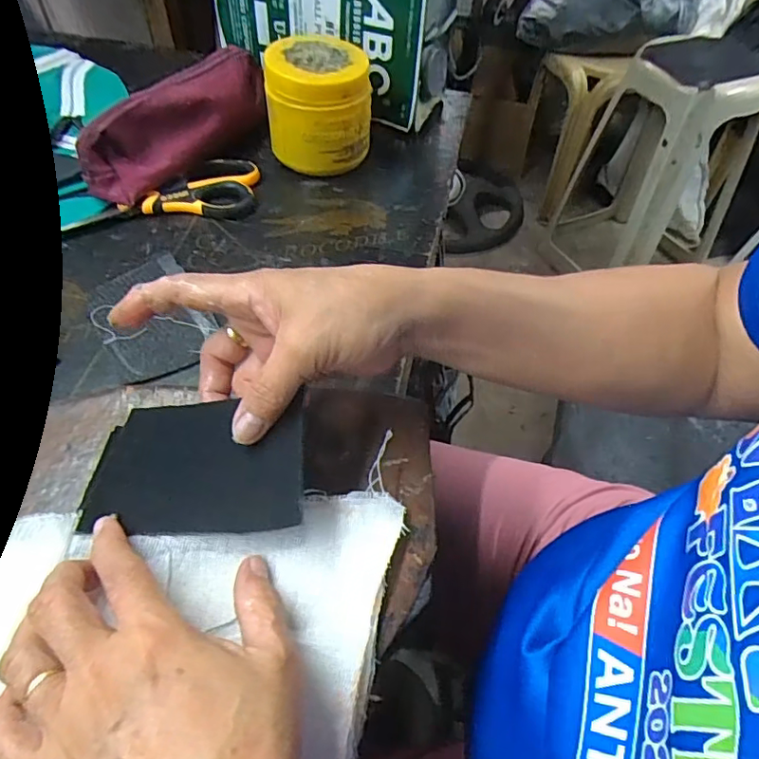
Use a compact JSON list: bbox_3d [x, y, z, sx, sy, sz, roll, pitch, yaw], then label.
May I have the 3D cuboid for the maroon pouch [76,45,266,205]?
[{"bbox_3d":[-0.171,-0.244,0.509,0.058,0.056,0.224,22,54,14],"label":"maroon pouch"}]

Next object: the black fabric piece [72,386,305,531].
[{"bbox_3d":[-0.093,0.043,0.284,0.115,0.009,0.069,-6,63,10],"label":"black fabric piece"}]

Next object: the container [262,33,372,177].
[{"bbox_3d":[-0.055,-0.252,0.516,0.093,0.095,0.086,1,52,-2],"label":"container"}]

